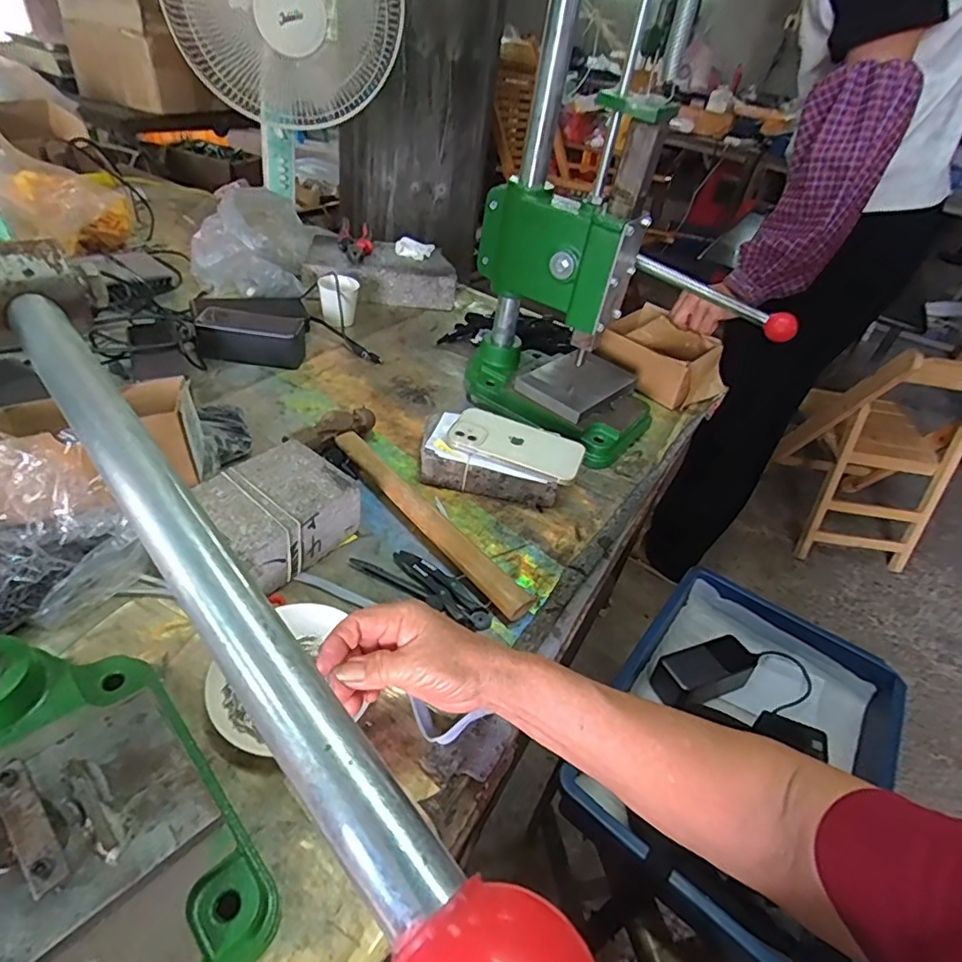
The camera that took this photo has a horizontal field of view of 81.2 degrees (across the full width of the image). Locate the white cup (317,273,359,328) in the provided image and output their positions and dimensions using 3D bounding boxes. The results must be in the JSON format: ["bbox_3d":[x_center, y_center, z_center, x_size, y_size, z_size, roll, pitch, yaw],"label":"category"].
[{"bbox_3d":[-0.216,-0.274,0.854,0.059,0.059,0.063,-2,41,-15],"label":"white cup"}]

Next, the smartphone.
[{"bbox_3d":[0.040,-0.042,0.624,0.145,0.005,0.068,19,49,9],"label":"smartphone"}]

